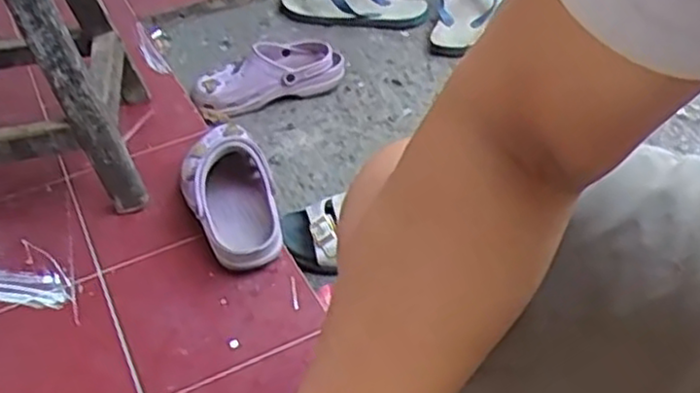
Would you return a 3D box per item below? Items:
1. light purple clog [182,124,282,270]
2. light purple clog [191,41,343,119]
[{"bbox_3d":[-0.143,-0.005,0.877,0.104,0.072,0.223,-15,41,-9],"label":"light purple clog"},{"bbox_3d":[-0.127,-0.191,1.119,0.223,0.066,0.088,-18,42,-12],"label":"light purple clog"}]

